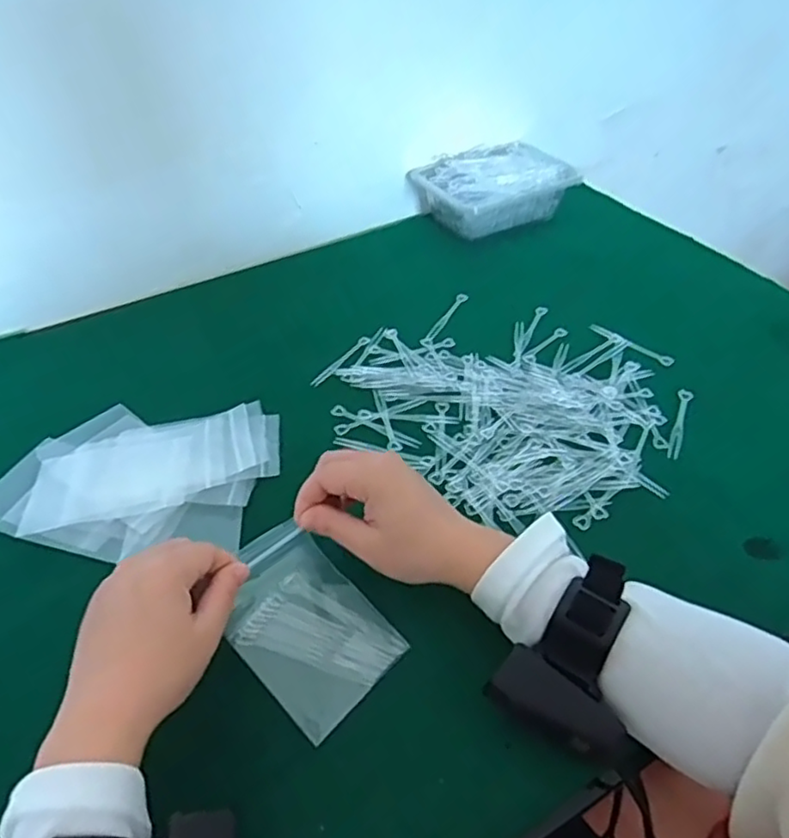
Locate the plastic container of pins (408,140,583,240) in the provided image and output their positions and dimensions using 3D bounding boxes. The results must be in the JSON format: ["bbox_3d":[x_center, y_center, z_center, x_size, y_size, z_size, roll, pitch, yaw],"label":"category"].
[{"bbox_3d":[0.122,-0.279,0.794,0.166,0.064,0.127,-25,48,-22],"label":"plastic container of pins"}]

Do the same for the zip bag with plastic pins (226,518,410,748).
[{"bbox_3d":[-0.058,0.126,0.405,0.117,0.008,0.080,43,56,16],"label":"zip bag with plastic pins"}]

